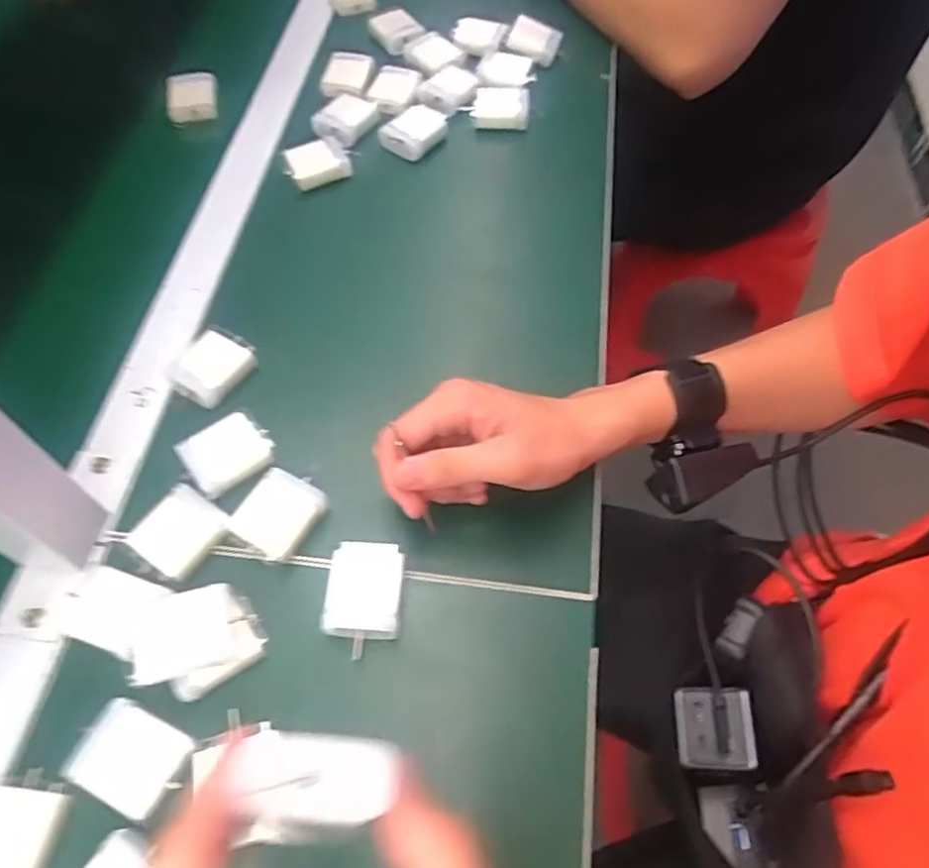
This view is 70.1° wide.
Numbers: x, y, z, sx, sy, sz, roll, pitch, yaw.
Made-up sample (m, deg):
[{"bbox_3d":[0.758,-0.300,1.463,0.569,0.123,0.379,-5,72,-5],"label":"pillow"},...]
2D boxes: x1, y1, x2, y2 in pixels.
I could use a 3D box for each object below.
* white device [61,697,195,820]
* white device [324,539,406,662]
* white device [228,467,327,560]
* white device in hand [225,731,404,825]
[{"bbox_3d":[-0.168,0.163,0.334,0.051,0.009,0.041,21,62,15],"label":"white device"},{"bbox_3d":[-0.056,0.092,0.376,0.042,0.017,0.061,1,59,3],"label":"white device"},{"bbox_3d":[-0.109,0.049,0.398,0.044,0.018,0.047,29,64,19],"label":"white device"},{"bbox_3d":[-0.040,0.096,0.186,0.042,0.012,0.022,3,61,1],"label":"white device in hand"}]

